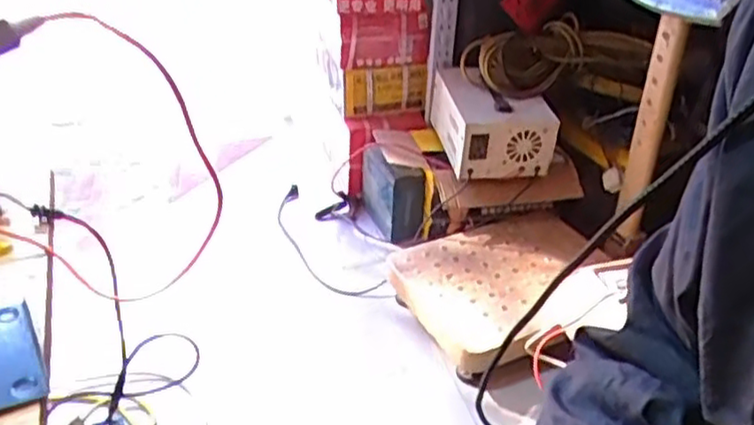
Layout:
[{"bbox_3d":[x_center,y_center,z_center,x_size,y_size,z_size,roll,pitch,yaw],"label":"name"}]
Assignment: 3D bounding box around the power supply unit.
[{"bbox_3d":[0.242,-0.207,1.496,0.197,0.146,0.275,-4,33,-9],"label":"power supply unit"}]

